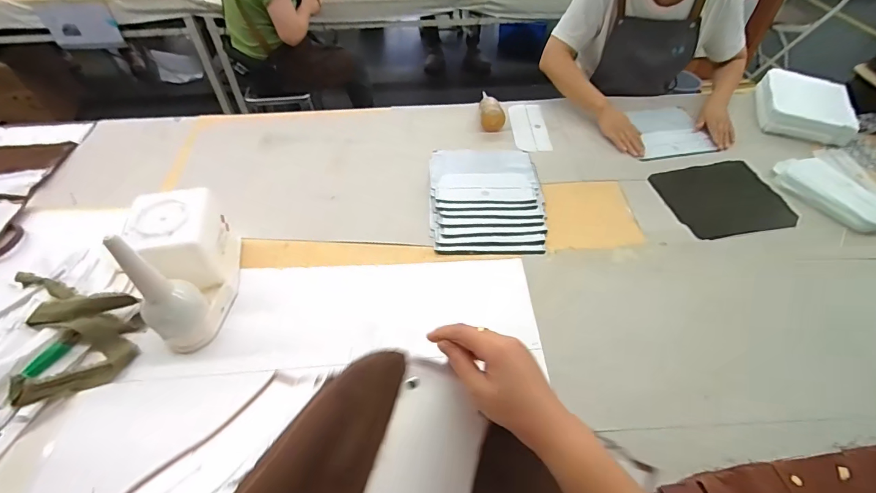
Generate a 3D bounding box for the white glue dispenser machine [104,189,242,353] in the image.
[{"bbox_3d":[-0.441,0.029,0.698,0.123,0.192,0.233,-13,50,-10],"label":"white glue dispenser machine"}]

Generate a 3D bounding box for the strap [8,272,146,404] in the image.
[{"bbox_3d":[-0.624,0.126,0.701,0.167,0.054,0.251,-22,52,-18],"label":"strap"}]

